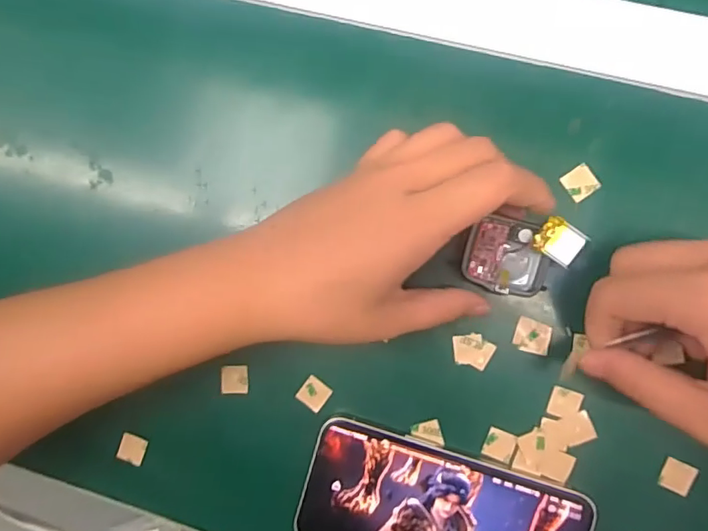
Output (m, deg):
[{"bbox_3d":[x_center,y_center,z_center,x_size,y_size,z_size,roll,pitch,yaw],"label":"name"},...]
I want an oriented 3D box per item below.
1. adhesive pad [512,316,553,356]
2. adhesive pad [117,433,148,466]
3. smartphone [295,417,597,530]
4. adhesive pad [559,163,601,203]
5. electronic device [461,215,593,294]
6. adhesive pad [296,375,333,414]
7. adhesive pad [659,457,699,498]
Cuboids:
[{"bbox_3d":[0.094,0.038,0.274,0.019,0.004,0.017,18,91,8],"label":"adhesive pad"},{"bbox_3d":[-0.129,0.108,0.305,0.015,0.004,0.015,20,78,-9],"label":"adhesive pad"},{"bbox_3d":[0.046,0.133,0.276,0.145,0.010,0.070,16,91,7],"label":"smartphone"},{"bbox_3d":[0.118,-0.043,0.272,0.015,0.004,0.016,-36,85,6],"label":"adhesive pad"},{"bbox_3d":[0.085,-0.005,0.266,0.056,0.013,0.038,2,89,7],"label":"electronic device"},{"bbox_3d":[-0.022,0.071,0.289,0.015,0.004,0.016,37,94,7],"label":"adhesive pad"},{"bbox_3d":[0.165,0.108,0.267,0.016,0.004,0.016,25,86,4],"label":"adhesive pad"}]

